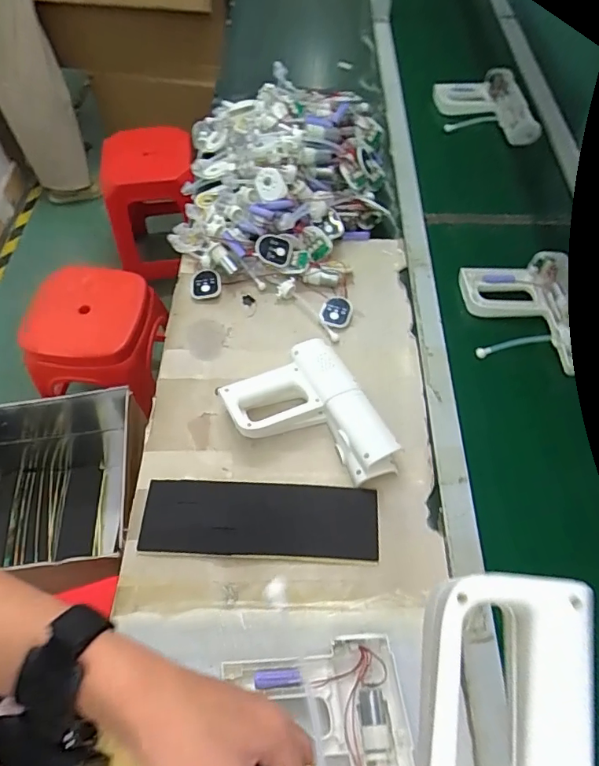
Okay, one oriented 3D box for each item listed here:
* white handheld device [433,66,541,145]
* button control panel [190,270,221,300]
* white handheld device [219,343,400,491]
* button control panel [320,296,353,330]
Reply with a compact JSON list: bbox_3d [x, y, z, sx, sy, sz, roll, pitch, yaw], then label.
[{"bbox_3d":[0.403,-0.600,1.070,0.211,0.065,0.198,7,59,4],"label":"white handheld device"},{"bbox_3d":[-0.159,-0.171,0.842,0.048,0.018,0.059,-1,59,-1],"label":"button control panel"},{"bbox_3d":[0.012,0.054,0.673,0.170,0.055,0.223,-28,63,-16],"label":"white handheld device"},{"bbox_3d":[0.061,-0.116,0.808,0.051,0.014,0.055,10,60,6],"label":"button control panel"}]

